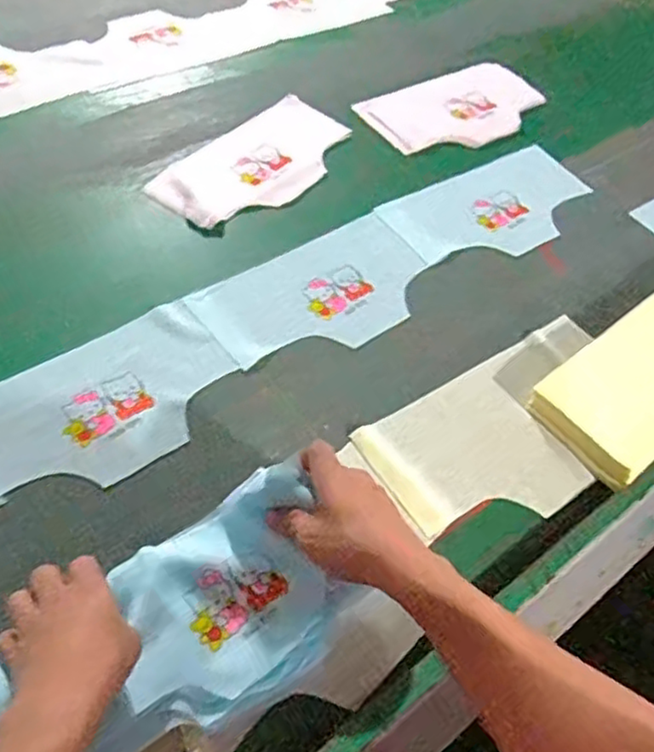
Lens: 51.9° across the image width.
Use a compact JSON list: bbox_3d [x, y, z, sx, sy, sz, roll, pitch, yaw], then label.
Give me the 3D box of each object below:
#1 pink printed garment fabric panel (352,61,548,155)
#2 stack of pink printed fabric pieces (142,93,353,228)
[{"bbox_3d":[0.197,-0.398,0.992,0.280,0.011,0.155,-27,63,-26],"label":"pink printed garment fabric panel"},{"bbox_3d":[-0.087,-0.275,0.872,0.137,0.021,0.275,35,56,16],"label":"stack of pink printed fabric pieces"}]

